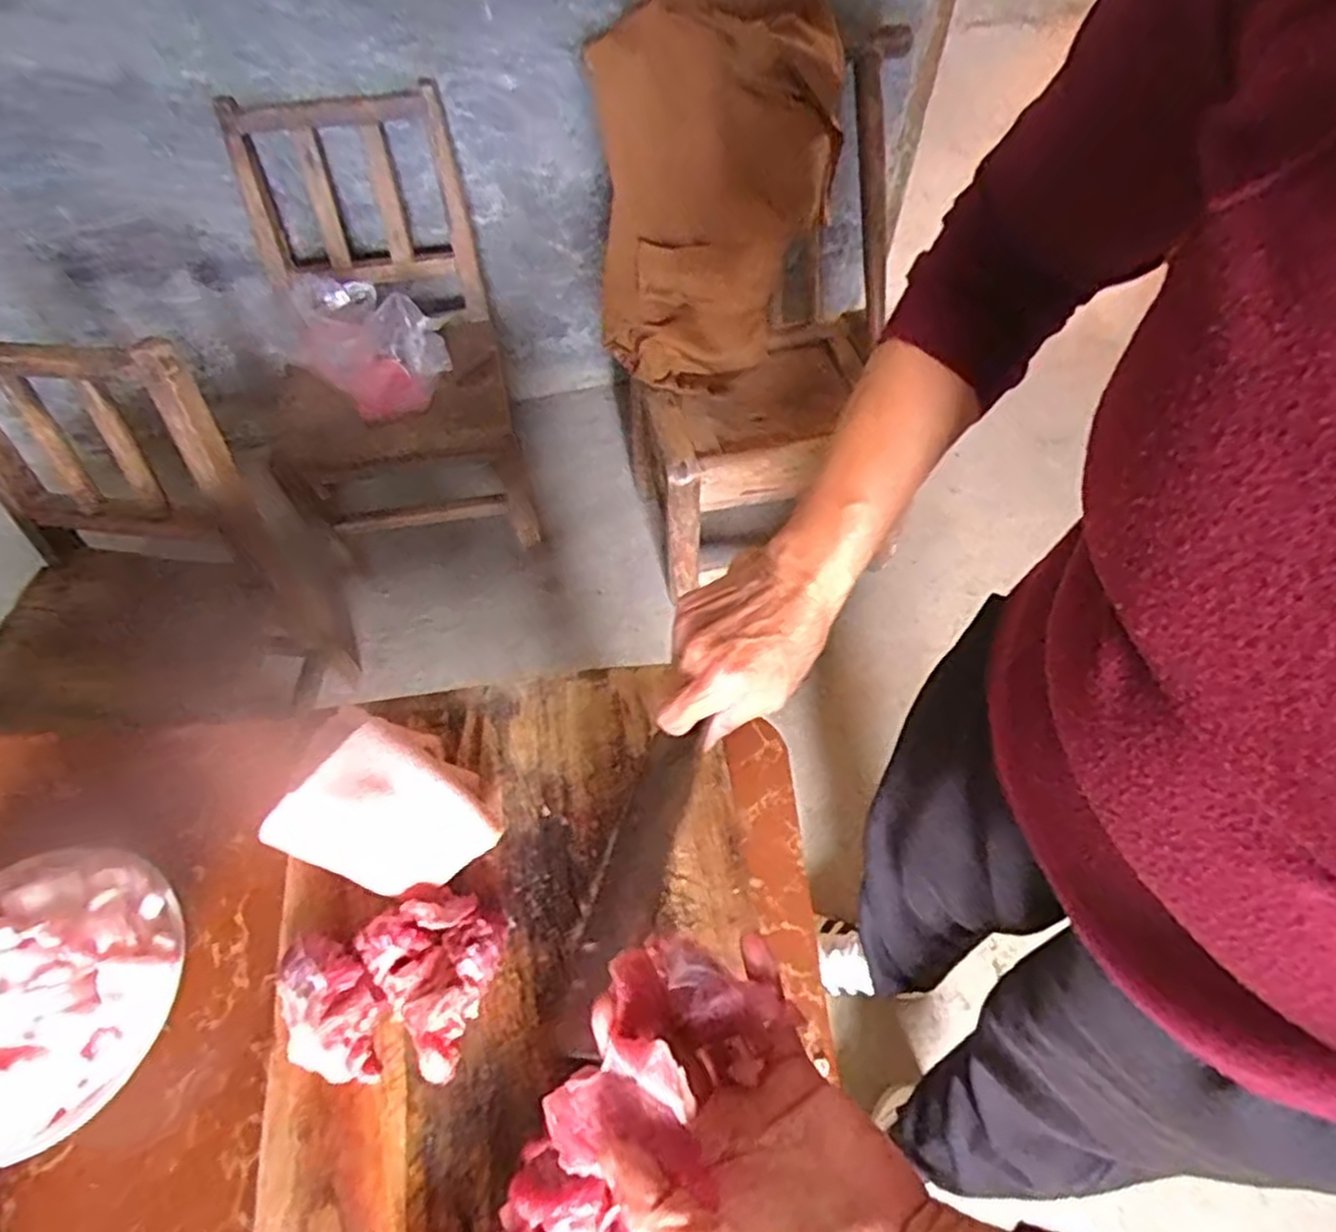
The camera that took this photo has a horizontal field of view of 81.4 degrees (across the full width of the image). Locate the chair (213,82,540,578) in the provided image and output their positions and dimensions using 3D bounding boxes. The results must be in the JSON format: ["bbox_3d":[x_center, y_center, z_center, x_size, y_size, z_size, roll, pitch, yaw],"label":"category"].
[{"bbox_3d":[-0.412,-0.387,1.117,0.321,0.496,0.348,-12,59,-7],"label":"chair"}]

